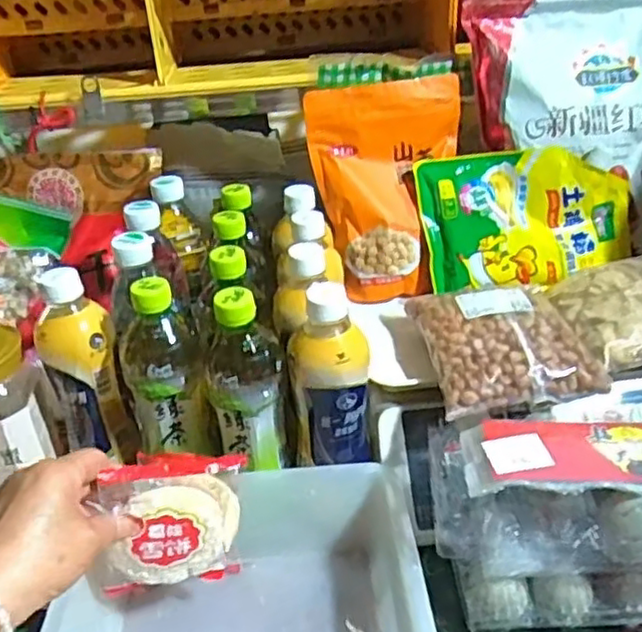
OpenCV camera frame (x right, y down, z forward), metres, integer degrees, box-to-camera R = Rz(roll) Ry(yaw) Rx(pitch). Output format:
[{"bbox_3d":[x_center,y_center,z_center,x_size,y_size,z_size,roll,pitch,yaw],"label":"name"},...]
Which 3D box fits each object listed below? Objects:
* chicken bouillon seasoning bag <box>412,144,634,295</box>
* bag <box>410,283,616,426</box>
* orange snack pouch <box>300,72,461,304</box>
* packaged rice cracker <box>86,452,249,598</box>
[{"bbox_3d":[0.206,-0.103,0.677,0.206,0.136,0.040,-11,-4,-4],"label":"chicken bouillon seasoning bag"},{"bbox_3d":[0.154,0.018,0.563,0.127,0.034,0.140,-3,32,-2],"label":"bag"},{"bbox_3d":[0.074,-0.126,0.684,0.154,0.209,0.065,-9,4,-3],"label":"orange snack pouch"},{"bbox_3d":[-0.104,0.145,0.462,0.106,0.105,0.020,-8,32,-10],"label":"packaged rice cracker"}]

